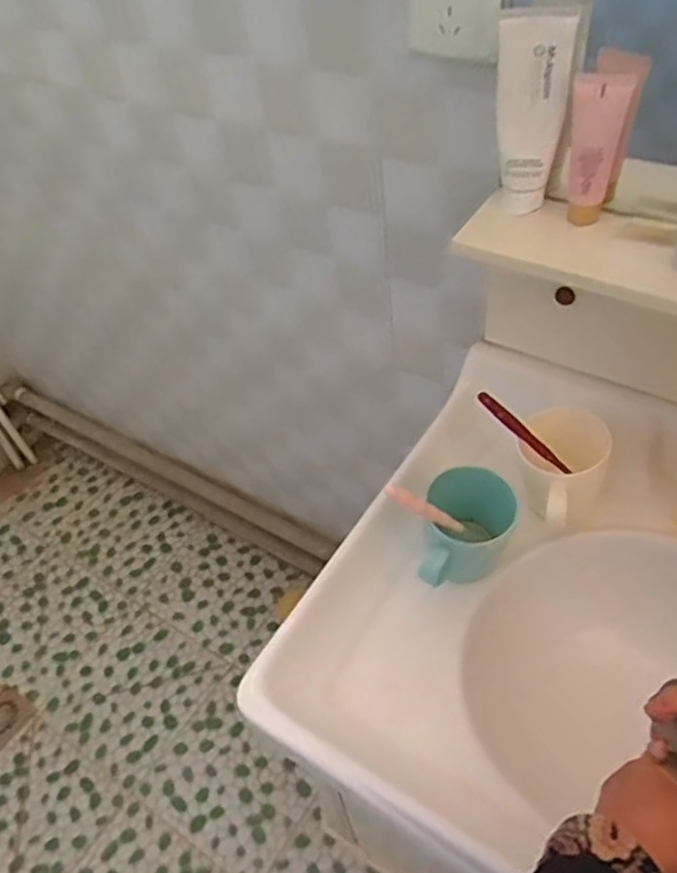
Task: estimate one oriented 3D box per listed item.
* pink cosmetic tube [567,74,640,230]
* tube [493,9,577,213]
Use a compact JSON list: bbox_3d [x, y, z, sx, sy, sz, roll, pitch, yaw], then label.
[{"bbox_3d":[0.207,-0.234,0.581,0.045,0.116,0.020,19,44,17],"label":"pink cosmetic tube"},{"bbox_3d":[0.156,-0.269,0.587,0.062,0.148,0.032,21,44,18],"label":"tube"}]

